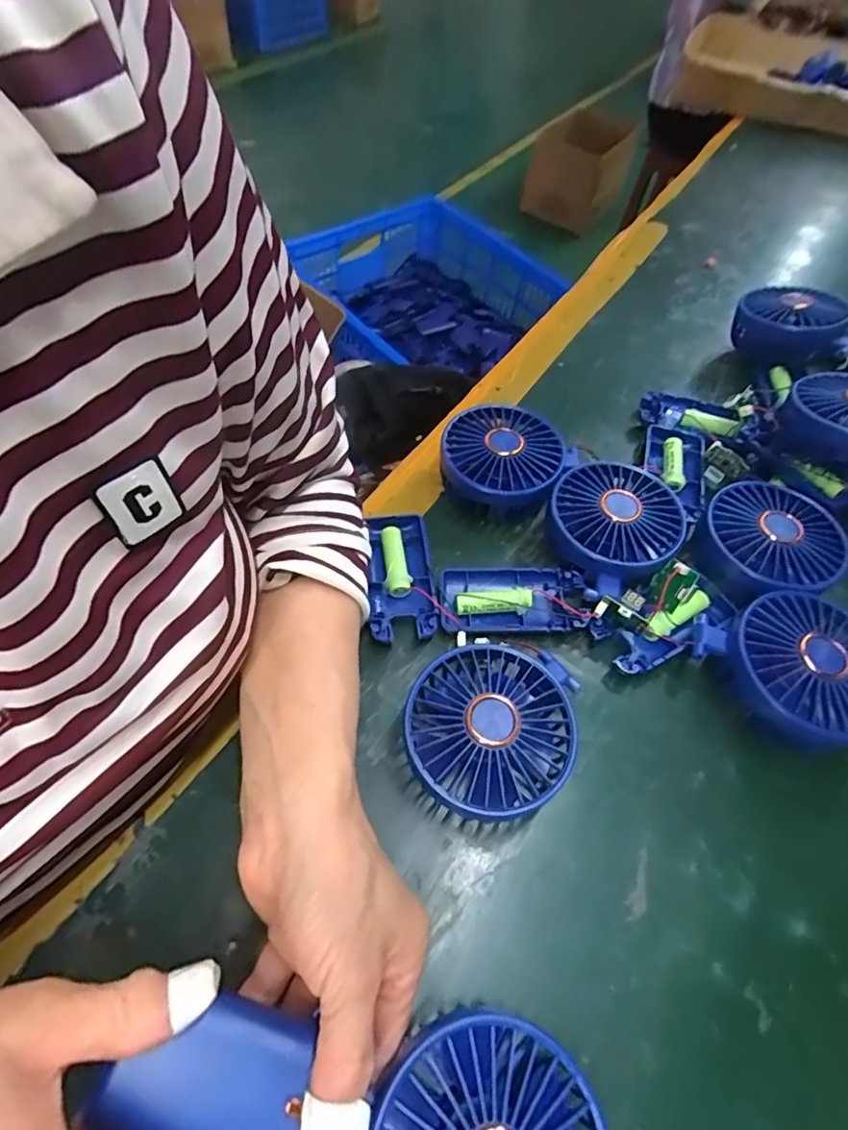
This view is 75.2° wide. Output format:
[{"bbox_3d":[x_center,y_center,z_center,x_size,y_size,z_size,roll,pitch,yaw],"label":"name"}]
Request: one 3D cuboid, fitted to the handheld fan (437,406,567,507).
[{"bbox_3d":[0.053,-0.072,0.395,0.082,0.045,0.078,1,56,-2],"label":"handheld fan"}]

